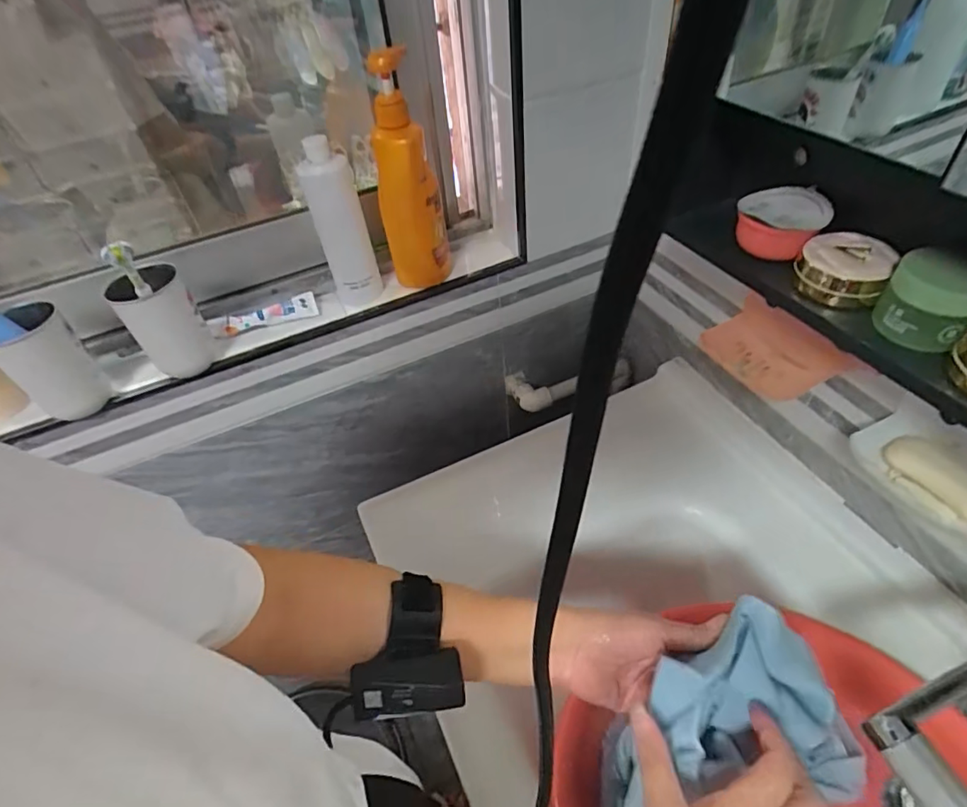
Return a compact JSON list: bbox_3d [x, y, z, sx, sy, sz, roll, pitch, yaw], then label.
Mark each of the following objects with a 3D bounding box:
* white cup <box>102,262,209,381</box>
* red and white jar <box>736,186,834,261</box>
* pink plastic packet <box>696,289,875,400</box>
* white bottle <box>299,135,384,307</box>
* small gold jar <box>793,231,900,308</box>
[{"bbox_3d":[-0.355,-0.089,0.607,0.069,0.125,0.069,-3,46,3],"label":"white cup"},{"bbox_3d":[0.278,-0.170,0.510,0.074,0.038,0.067,23,53,25],"label":"red and white jar"},{"bbox_3d":[0.330,-0.054,0.610,0.083,0.018,0.150,-52,53,17],"label":"pink plastic packet"},{"bbox_3d":[-0.177,-0.218,0.683,0.060,0.194,0.065,-23,48,-15],"label":"white bottle"},{"bbox_3d":[0.310,-0.116,0.468,0.067,0.037,0.062,-3,46,3],"label":"small gold jar"}]

